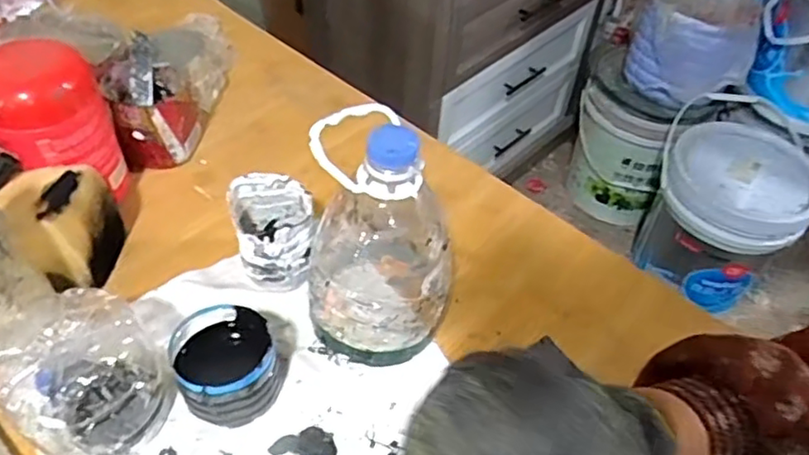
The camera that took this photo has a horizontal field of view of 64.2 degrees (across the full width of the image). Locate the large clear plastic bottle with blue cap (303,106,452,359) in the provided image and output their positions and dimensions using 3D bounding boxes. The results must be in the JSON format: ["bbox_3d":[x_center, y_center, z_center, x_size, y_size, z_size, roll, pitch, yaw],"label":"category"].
[{"bbox_3d":[-0.017,0.009,0.435,0.092,0.164,0.099,4,49,0],"label":"large clear plastic bottle with blue cap"}]

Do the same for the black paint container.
[{"bbox_3d":[-0.115,0.089,0.429,0.070,0.058,0.070,2,49,-2],"label":"black paint container"}]

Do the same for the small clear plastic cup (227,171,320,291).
[{"bbox_3d":[-0.097,0.006,0.493,0.061,0.074,0.071,-12,51,-17],"label":"small clear plastic cup"}]

